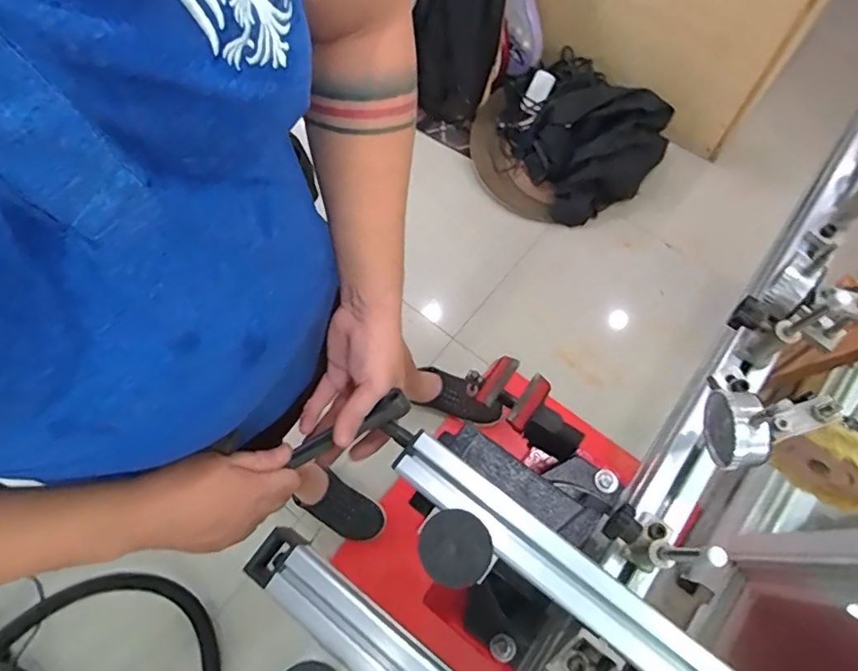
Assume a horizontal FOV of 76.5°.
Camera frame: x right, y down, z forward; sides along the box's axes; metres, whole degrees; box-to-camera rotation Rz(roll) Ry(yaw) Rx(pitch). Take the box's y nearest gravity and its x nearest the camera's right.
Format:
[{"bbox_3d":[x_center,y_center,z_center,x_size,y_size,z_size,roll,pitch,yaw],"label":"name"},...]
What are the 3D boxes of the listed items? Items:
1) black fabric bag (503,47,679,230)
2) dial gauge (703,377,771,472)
[{"bbox_3d":[0.428,-0.615,1.590,0.417,0.214,0.491,-27,70,-8],"label":"black fabric bag"},{"bbox_3d":[0.218,0.062,0.387,0.026,0.054,0.061,-10,69,-1],"label":"dial gauge"}]

